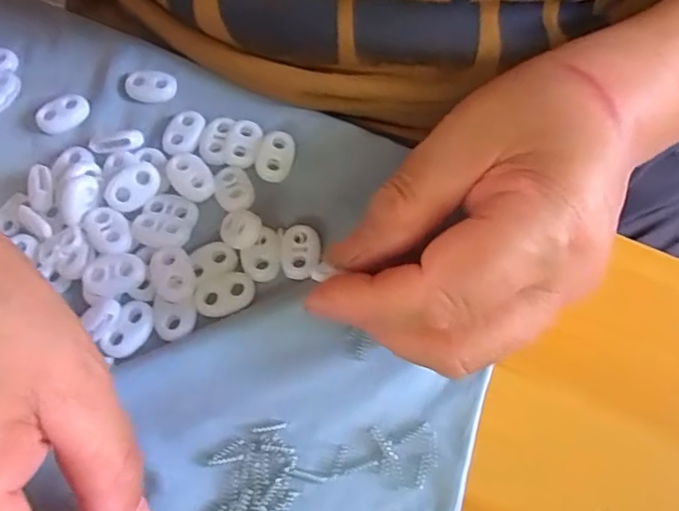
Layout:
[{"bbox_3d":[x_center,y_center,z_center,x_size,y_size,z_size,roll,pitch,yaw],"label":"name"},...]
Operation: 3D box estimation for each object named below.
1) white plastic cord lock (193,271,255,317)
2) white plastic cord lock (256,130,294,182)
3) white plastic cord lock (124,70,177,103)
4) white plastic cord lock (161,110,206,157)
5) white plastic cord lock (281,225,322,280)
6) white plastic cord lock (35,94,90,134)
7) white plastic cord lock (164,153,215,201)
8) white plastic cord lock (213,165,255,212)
[{"bbox_3d":[-0.043,0.014,0.213,0.022,0.004,0.015,-16,68,-7],"label":"white plastic cord lock"},{"bbox_3d":[-0.027,-0.041,0.238,0.015,0.008,0.021,11,67,4],"label":"white plastic cord lock"},{"bbox_3d":[-0.084,-0.074,0.252,0.022,0.005,0.013,-3,67,-2],"label":"white plastic cord lock"},{"bbox_3d":[-0.066,-0.052,0.243,0.014,0.004,0.022,27,69,11],"label":"white plastic cord lock"},{"bbox_3d":[-0.015,-0.001,0.222,0.015,0.005,0.021,0,67,-1],"label":"white plastic cord lock"},{"bbox_3d":[-0.120,-0.061,0.247,0.022,0.006,0.014,-37,72,-15],"label":"white plastic cord lock"},{"bbox_3d":[-0.059,-0.031,0.229,0.021,0.008,0.014,40,72,15],"label":"white plastic cord lock"},{"bbox_3d":[-0.043,-0.027,0.230,0.015,0.004,0.023,-12,68,-5],"label":"white plastic cord lock"}]

